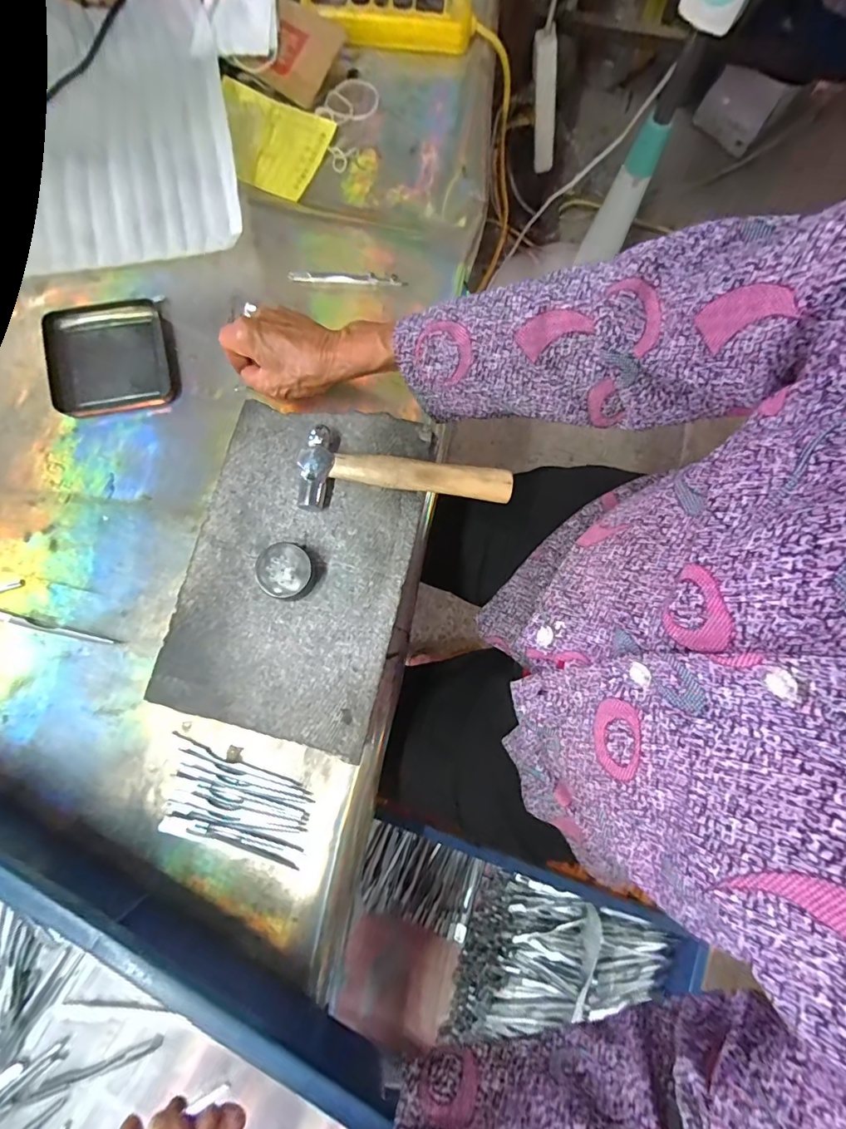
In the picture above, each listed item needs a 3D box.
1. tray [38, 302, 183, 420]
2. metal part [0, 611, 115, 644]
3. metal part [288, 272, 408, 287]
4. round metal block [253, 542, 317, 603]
[{"bbox_3d":[-0.277,-0.184,0.420,0.103,0.015,0.099,-11,79,-2],"label":"tray"},{"bbox_3d":[-0.298,0.050,0.375,0.103,0.004,0.007,14,79,3],"label":"metal part"},{"bbox_3d":[-0.071,-0.268,0.444,0.109,0.007,0.011,3,79,0],"label":"metal part"},{"bbox_3d":[-0.094,0.005,0.327,0.035,0.025,0.038,0,79,-2],"label":"round metal block"}]

